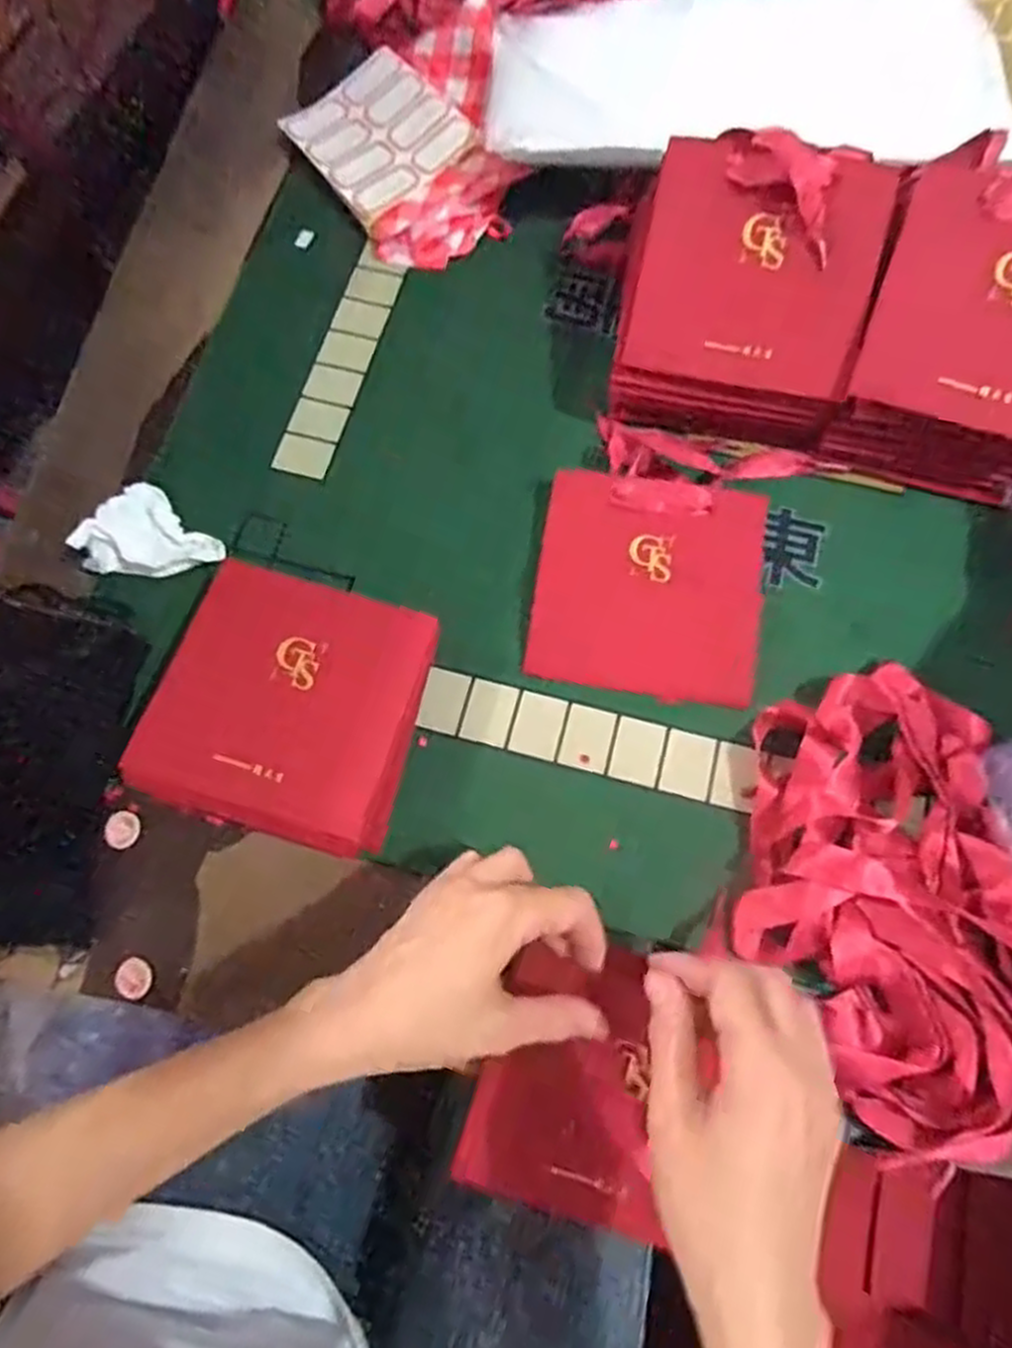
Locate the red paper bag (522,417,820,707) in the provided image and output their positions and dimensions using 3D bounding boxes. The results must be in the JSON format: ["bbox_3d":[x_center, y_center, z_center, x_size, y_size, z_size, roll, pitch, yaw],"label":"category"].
[{"bbox_3d":[0.099,-0.077,0.495,0.144,0.030,0.182,11,71,4],"label":"red paper bag"}]

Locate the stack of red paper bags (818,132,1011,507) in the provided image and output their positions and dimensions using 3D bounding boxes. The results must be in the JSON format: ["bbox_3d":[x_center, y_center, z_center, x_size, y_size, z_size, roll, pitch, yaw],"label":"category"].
[{"bbox_3d":[0.300,-0.218,0.482,0.144,0.115,0.170,19,72,7],"label":"stack of red paper bags"}]

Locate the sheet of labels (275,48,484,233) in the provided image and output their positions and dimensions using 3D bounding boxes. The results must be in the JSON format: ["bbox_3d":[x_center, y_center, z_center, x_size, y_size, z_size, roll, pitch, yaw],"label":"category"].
[{"bbox_3d":[-0.099,-0.425,0.601,0.114,0.007,0.134,-40,76,-6],"label":"sheet of labels"}]

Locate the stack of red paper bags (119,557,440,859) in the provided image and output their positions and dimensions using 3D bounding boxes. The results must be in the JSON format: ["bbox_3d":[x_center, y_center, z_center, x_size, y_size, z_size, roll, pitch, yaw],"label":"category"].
[{"bbox_3d":[-0.127,0.017,0.454,0.143,0.043,0.151,14,71,5],"label":"stack of red paper bags"}]

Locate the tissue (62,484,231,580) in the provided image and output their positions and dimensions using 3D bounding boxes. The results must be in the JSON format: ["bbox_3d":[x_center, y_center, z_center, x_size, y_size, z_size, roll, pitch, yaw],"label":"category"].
[{"bbox_3d":[-0.233,-0.083,0.493,0.065,0.035,0.067,37,75,12],"label":"tissue"}]

